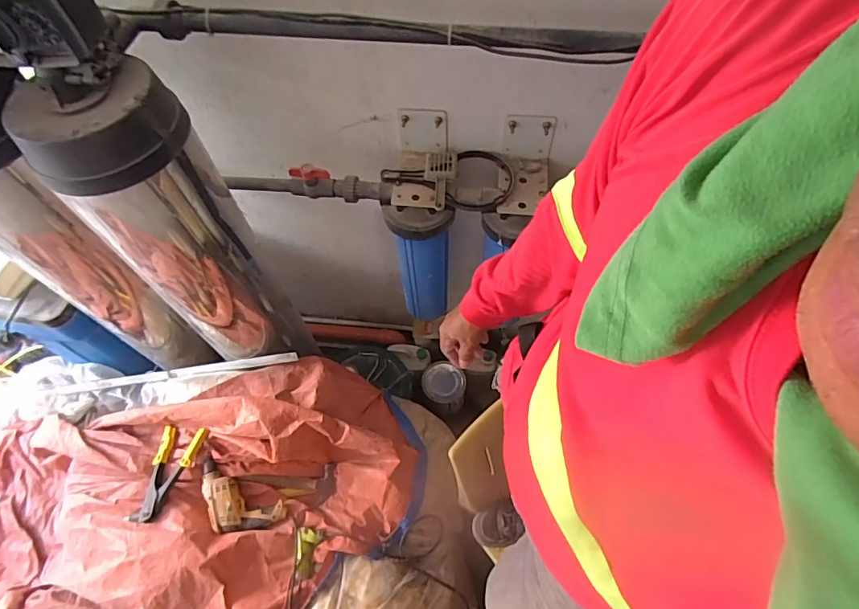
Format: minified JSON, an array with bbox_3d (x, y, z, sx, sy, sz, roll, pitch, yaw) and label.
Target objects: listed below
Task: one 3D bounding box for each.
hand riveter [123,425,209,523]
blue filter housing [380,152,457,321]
[{"bbox_3d":[-0.711,0.465,1.279,0.152,0.050,0.253,6,61,7],"label":"hand riveter"},{"bbox_3d":[-0.015,-0.159,1.320,0.187,0.542,0.157,-1,60,3],"label":"blue filter housing"}]

